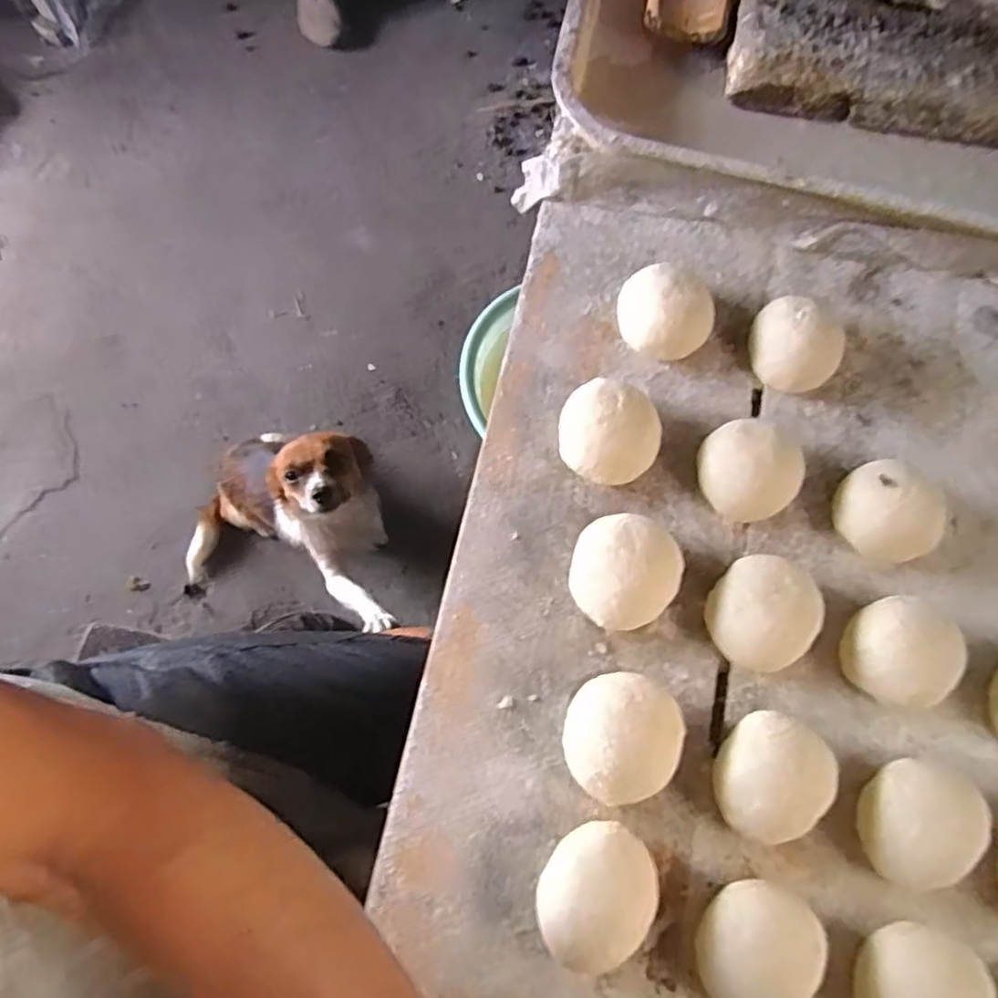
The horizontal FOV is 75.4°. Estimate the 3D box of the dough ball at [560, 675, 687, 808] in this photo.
[{"bbox_3d":[0.069,0.131,0.358,0.066,0.035,0.064,1,73,-2],"label":"dough ball"}]

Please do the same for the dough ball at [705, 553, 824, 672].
[{"bbox_3d":[0.157,0.067,0.383,0.057,0.034,0.066,42,76,10],"label":"dough ball"}]

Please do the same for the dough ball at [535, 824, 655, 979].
[{"bbox_3d":[0.051,0.205,0.336,0.065,0.035,0.054,-41,78,-13],"label":"dough ball"}]

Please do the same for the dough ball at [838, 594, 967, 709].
[{"bbox_3d":[0.233,0.091,0.376,0.054,0.044,0.053,1,73,-2],"label":"dough ball"}]

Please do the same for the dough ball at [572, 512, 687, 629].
[{"bbox_3d":[0.075,0.042,0.385,0.062,0.037,0.067,1,73,-2],"label":"dough ball"}]

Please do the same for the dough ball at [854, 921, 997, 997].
[{"bbox_3d":[0.216,0.253,0.328,0.066,0.033,0.058,-39,78,-13],"label":"dough ball"}]

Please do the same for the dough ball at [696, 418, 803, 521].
[{"bbox_3d":[0.159,-0.019,0.407,0.063,0.037,0.061,1,73,-2],"label":"dough ball"}]

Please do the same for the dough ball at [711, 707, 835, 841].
[{"bbox_3d":[0.149,0.154,0.357,0.066,0.033,0.054,-43,79,-14],"label":"dough ball"}]

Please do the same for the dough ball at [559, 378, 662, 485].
[{"bbox_3d":[0.069,-0.041,0.410,0.062,0.040,0.057,1,73,-2],"label":"dough ball"}]

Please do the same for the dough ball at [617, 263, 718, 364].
[{"bbox_3d":[0.114,-0.127,0.441,0.066,0.036,0.059,25,73,6],"label":"dough ball"}]

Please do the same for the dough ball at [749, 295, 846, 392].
[{"bbox_3d":[0.199,-0.103,0.440,0.054,0.036,0.064,-43,79,-14],"label":"dough ball"}]

